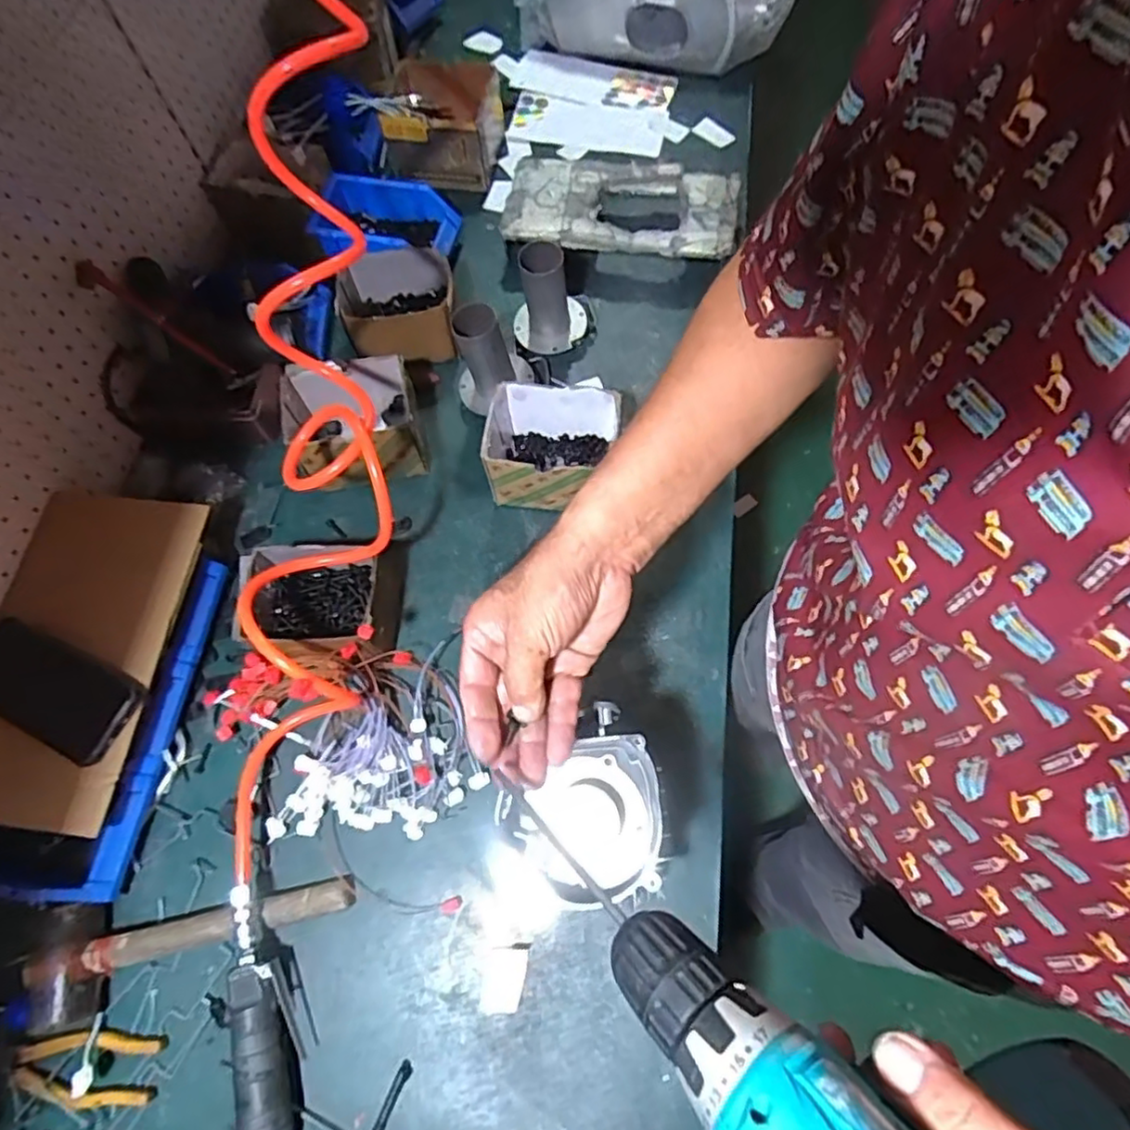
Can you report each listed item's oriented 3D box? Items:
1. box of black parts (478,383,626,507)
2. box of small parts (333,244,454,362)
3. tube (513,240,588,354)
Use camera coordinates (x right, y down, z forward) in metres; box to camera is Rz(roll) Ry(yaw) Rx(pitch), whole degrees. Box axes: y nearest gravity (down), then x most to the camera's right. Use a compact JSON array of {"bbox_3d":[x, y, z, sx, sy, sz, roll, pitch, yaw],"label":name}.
[{"bbox_3d":[-0.016,-0.137,0.767,0.149,0.098,0.127,7,67,6],"label":"box of black parts"},{"bbox_3d":[-0.212,-0.333,0.860,0.142,0.084,0.114,-12,67,-2],"label":"box of small parts"},{"bbox_3d":[-0.021,-0.342,0.837,0.096,0.137,0.089,-8,67,0],"label":"tube"}]

